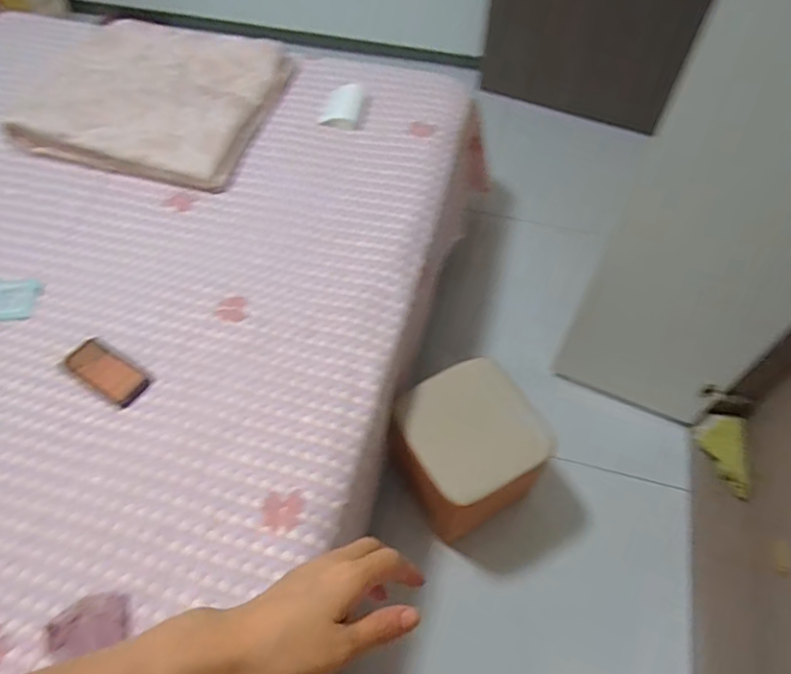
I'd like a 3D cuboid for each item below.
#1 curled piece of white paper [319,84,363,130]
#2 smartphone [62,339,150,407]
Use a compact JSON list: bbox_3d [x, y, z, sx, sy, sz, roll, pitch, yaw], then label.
[{"bbox_3d":[-0.129,-0.589,1.438,0.087,0.025,0.146,11,56,7],"label":"curled piece of white paper"},{"bbox_3d":[-0.541,0.063,1.061,0.169,0.014,0.078,28,60,17],"label":"smartphone"}]

